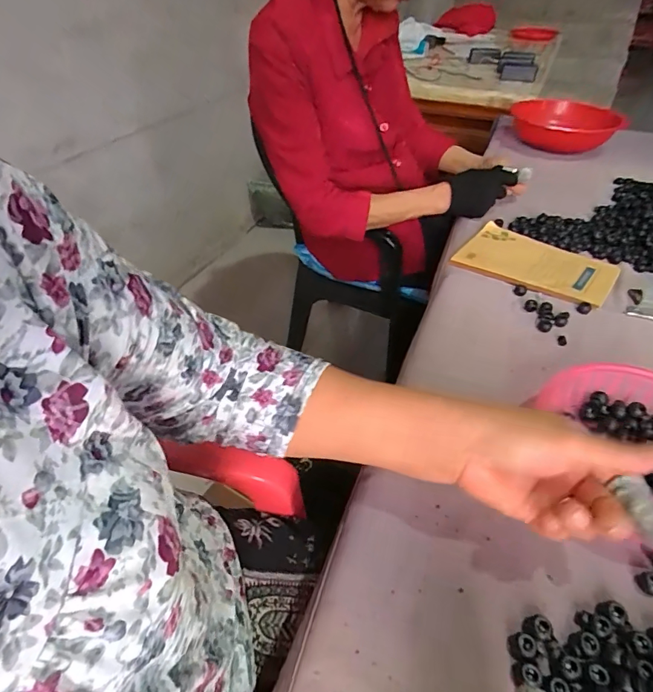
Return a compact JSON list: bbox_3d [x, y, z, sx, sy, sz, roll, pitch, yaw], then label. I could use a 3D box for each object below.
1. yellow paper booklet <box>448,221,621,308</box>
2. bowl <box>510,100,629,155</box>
[{"bbox_3d":[0.311,-0.125,0.652,0.207,0.010,0.155,29,49,27],"label":"yellow paper booklet"},{"bbox_3d":[0.553,-0.509,1.036,0.246,0.073,0.240,-1,45,1],"label":"bowl"}]

